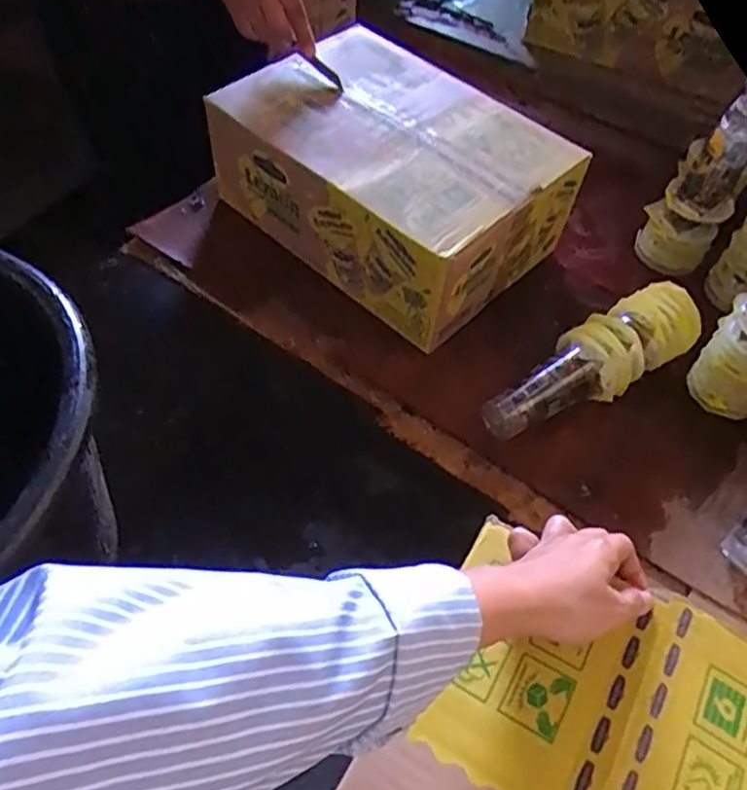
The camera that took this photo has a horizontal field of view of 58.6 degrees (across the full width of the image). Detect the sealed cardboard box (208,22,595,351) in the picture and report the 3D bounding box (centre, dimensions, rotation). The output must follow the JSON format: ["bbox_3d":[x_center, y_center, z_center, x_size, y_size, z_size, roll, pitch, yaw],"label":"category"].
[{"bbox_3d":[0.026,-0.253,0.765,0.349,0.144,0.259,40,63,21],"label":"sealed cardboard box"}]

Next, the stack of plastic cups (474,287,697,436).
[{"bbox_3d":[0.211,-0.027,0.656,0.251,0.062,0.074,-28,62,-19],"label":"stack of plastic cups"}]

